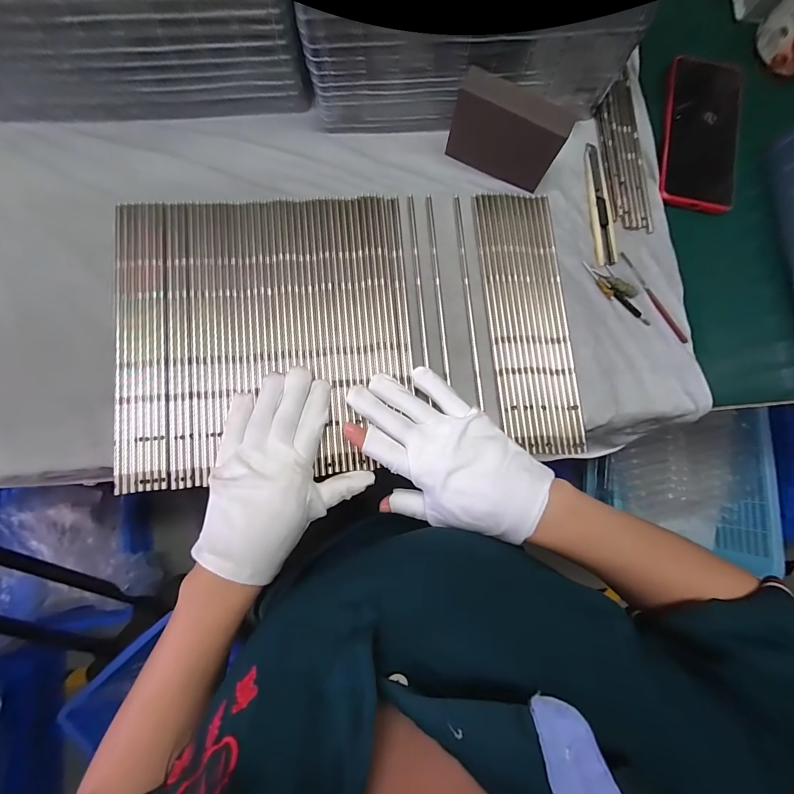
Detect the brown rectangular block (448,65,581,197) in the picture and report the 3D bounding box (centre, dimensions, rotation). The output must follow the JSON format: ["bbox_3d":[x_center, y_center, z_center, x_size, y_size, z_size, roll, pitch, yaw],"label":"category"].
[{"bbox_3d":[0.098,-0.237,0.327,0.097,0.072,0.022,24,82,-2],"label":"brown rectangular block"}]

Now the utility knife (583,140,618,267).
[{"bbox_3d":[0.206,-0.196,0.366,0.021,0.004,0.127,-5,84,-5],"label":"utility knife"}]

